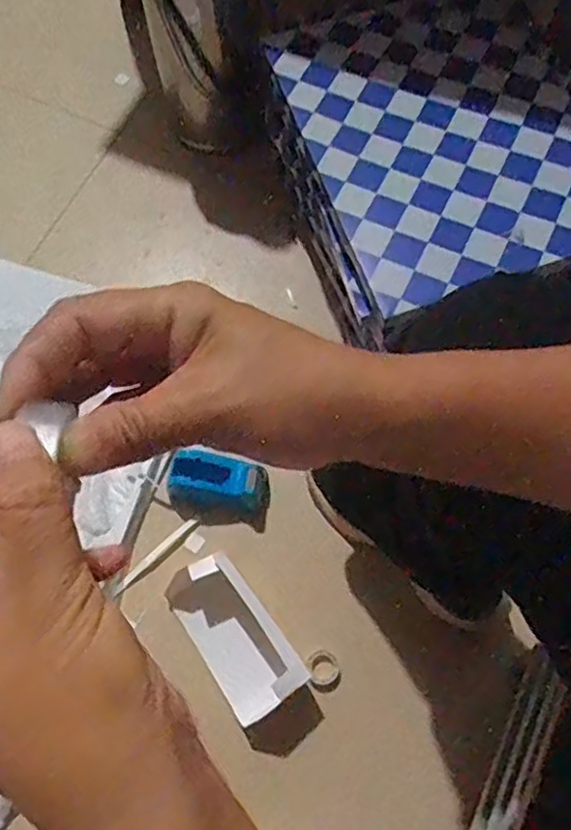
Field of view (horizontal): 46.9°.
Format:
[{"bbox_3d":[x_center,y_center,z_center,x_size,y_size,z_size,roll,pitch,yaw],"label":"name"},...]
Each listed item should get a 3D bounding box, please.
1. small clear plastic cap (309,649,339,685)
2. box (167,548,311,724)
[{"bbox_3d":[0.043,0.281,0.733,0.033,0.018,0.036,0,70,0],"label":"small clear plastic cap"},{"bbox_3d":[-0.058,0.236,0.714,0.089,0.070,0.179,-34,73,-11],"label":"box"}]

